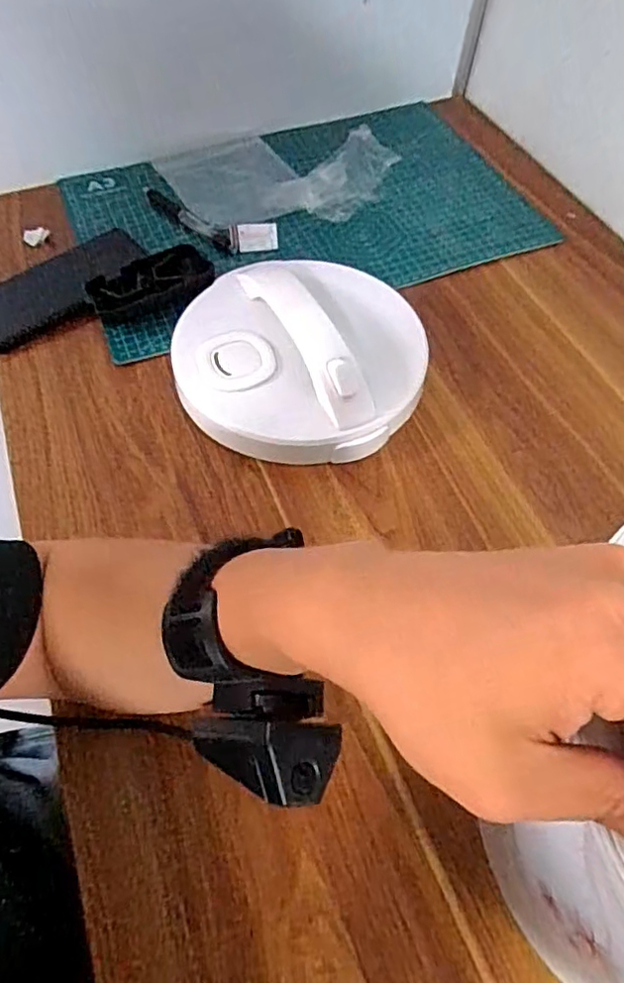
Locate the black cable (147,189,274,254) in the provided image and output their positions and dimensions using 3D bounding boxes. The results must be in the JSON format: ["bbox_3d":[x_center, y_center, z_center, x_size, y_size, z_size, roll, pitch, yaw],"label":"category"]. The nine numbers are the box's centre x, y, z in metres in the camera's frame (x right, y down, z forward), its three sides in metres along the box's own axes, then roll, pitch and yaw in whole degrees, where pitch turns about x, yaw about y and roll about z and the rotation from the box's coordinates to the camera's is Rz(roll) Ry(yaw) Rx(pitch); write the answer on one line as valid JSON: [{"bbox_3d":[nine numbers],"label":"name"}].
[{"bbox_3d":[-0.108,-0.267,0.610,0.156,0.027,0.033,27,61,16],"label":"black cable"}]

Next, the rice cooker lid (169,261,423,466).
[{"bbox_3d":[-0.012,-0.117,0.492,0.186,0.058,0.203,0,57,0],"label":"rice cooker lid"}]

